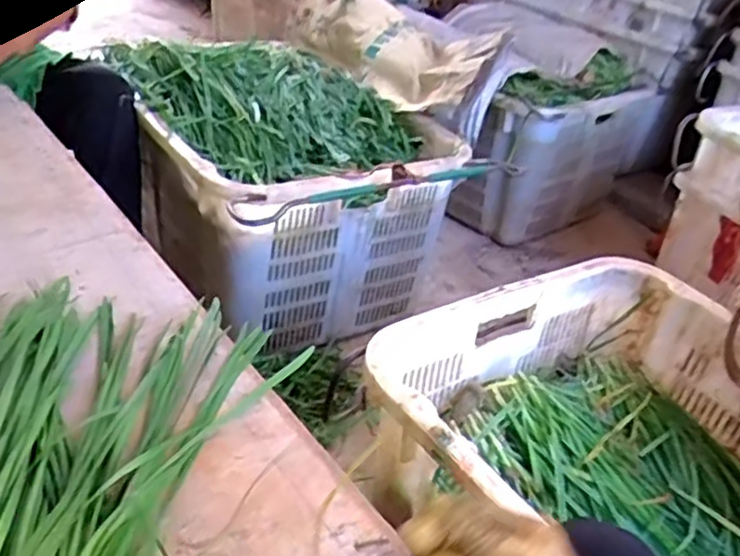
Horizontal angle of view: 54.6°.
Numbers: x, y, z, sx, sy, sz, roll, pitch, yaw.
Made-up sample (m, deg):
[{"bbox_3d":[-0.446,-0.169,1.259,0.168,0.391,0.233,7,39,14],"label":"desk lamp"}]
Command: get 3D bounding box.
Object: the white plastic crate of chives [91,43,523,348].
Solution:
[{"bbox_3d":[-0.159,-0.160,1.315,0.462,0.356,0.618,-16,39,-32],"label":"white plastic crate of chives"}]

